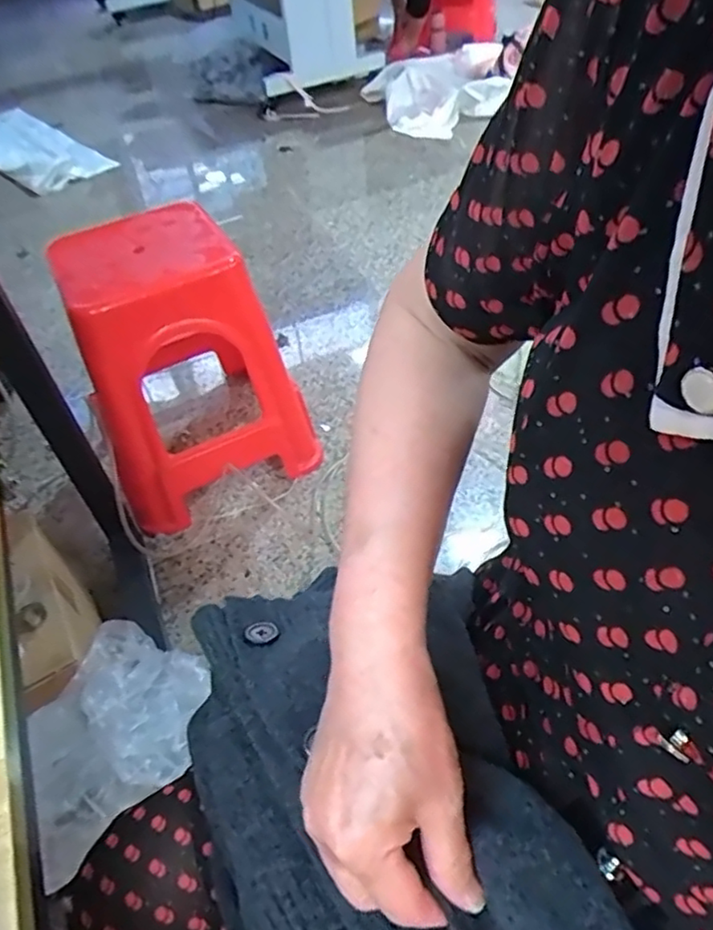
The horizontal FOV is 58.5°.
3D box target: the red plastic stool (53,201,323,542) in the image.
[{"bbox_3d":[-0.364,-0.196,1.332,0.391,0.538,0.353,-24,50,-15],"label":"red plastic stool"}]

